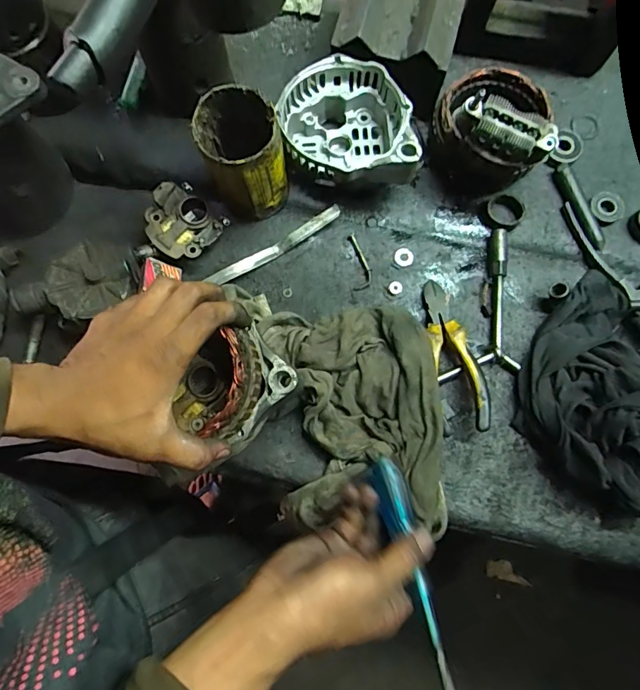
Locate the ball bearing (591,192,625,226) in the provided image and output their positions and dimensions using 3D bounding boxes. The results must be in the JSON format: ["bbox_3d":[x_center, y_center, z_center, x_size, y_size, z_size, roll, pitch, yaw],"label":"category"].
[{"bbox_3d":[0.306,-0.147,0.474,0.039,0.010,0.035,-37,79,-8],"label":"ball bearing"}]

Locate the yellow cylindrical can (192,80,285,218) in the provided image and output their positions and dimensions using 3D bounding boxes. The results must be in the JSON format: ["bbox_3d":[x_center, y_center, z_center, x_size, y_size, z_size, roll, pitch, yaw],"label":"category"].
[{"bbox_3d":[-0.072,-0.179,0.440,0.071,0.118,0.072,0,76,0],"label":"yellow cylindrical can"}]

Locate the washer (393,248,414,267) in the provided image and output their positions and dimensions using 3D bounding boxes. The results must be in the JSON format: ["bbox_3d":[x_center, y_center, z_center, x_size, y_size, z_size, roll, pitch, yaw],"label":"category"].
[{"bbox_3d":[0.089,-0.093,0.476,0.020,0.004,0.021,0,76,0],"label":"washer"}]

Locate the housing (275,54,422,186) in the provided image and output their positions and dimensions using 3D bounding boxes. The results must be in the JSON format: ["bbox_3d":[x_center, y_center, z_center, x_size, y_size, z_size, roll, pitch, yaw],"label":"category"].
[{"bbox_3d":[0.026,-0.217,0.465,0.122,0.081,0.134,-6,76,-1],"label":"housing"}]

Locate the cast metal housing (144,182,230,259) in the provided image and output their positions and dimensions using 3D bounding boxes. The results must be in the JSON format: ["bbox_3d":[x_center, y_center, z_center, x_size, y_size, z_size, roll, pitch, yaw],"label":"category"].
[{"bbox_3d":[-0.144,-0.126,0.472,0.070,0.040,0.071,0,76,0],"label":"cast metal housing"}]

